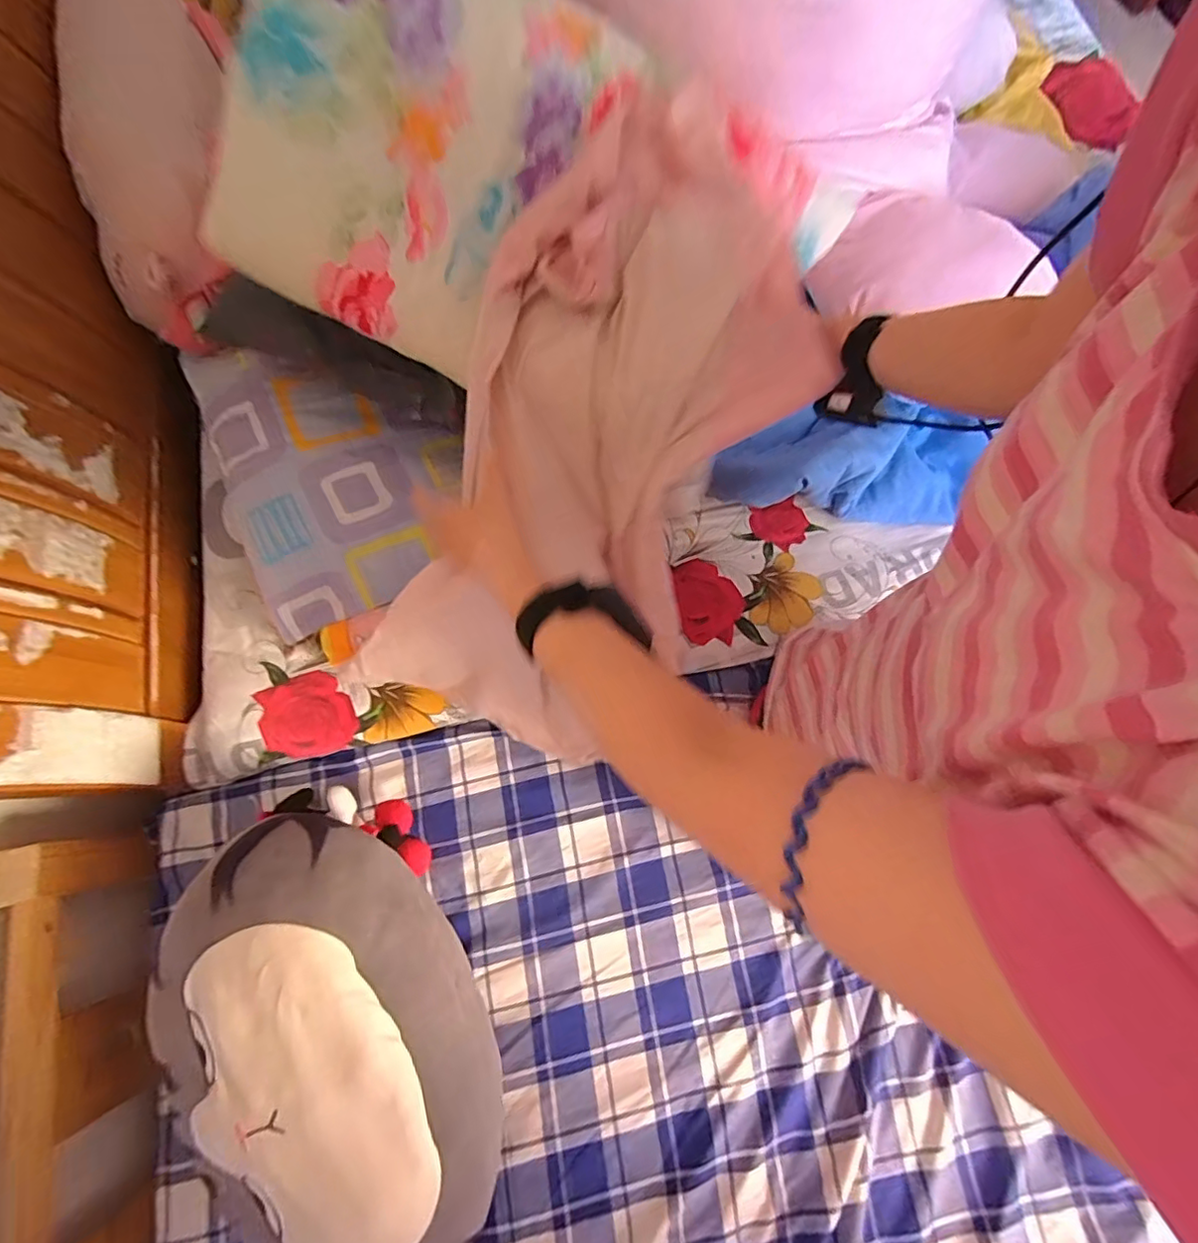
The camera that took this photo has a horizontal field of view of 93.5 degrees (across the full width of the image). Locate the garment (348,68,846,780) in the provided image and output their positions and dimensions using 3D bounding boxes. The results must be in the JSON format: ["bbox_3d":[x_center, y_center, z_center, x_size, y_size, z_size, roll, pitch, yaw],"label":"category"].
[{"bbox_3d":[-0.016,-0.132,0.613,0.310,0.189,0.665,29,113,7],"label":"garment"}]

